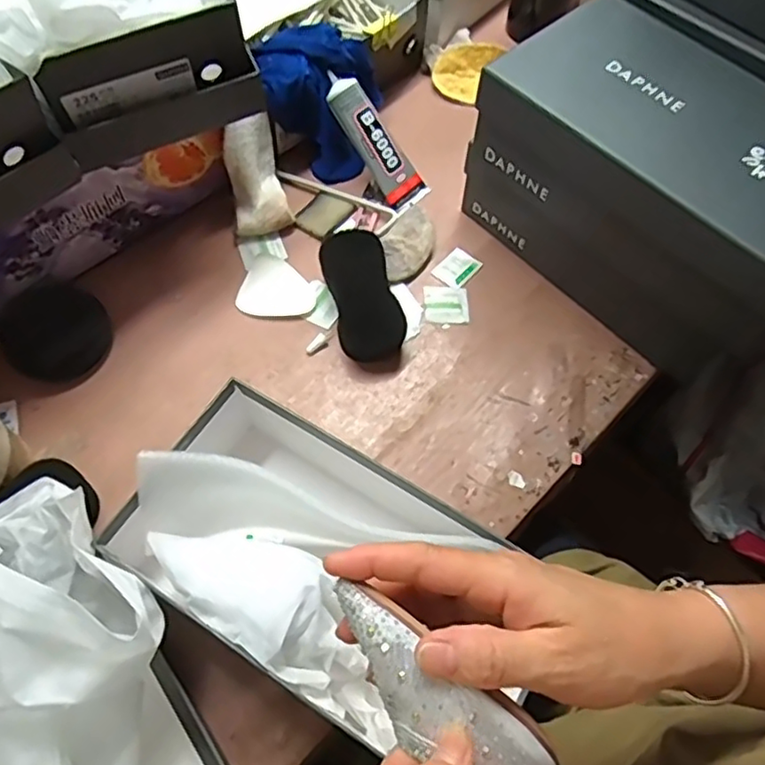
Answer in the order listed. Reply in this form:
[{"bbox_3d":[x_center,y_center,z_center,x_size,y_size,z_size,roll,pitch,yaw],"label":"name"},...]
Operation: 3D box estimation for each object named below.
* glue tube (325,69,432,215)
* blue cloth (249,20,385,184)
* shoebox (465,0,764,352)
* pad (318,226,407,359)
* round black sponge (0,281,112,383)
[{"bbox_3d":[-0.008,-0.255,0.684,0.045,0.035,0.150,-45,112,-21],"label":"glue tube"},{"bbox_3d":[-0.067,-0.299,0.685,0.132,0.123,0.099,-4,63,-4],"label":"blue cloth"},{"bbox_3d":[0.253,-0.195,0.540,0.205,0.101,0.295,-38,70,-19],"label":"shoebox"},{"bbox_3d":[-0.019,-0.087,0.618,0.062,0.029,0.123,-15,85,-9],"label":"pad"},{"bbox_3d":[-0.310,-0.049,0.609,0.087,0.032,0.092,1,62,-1],"label":"round black sponge"}]

